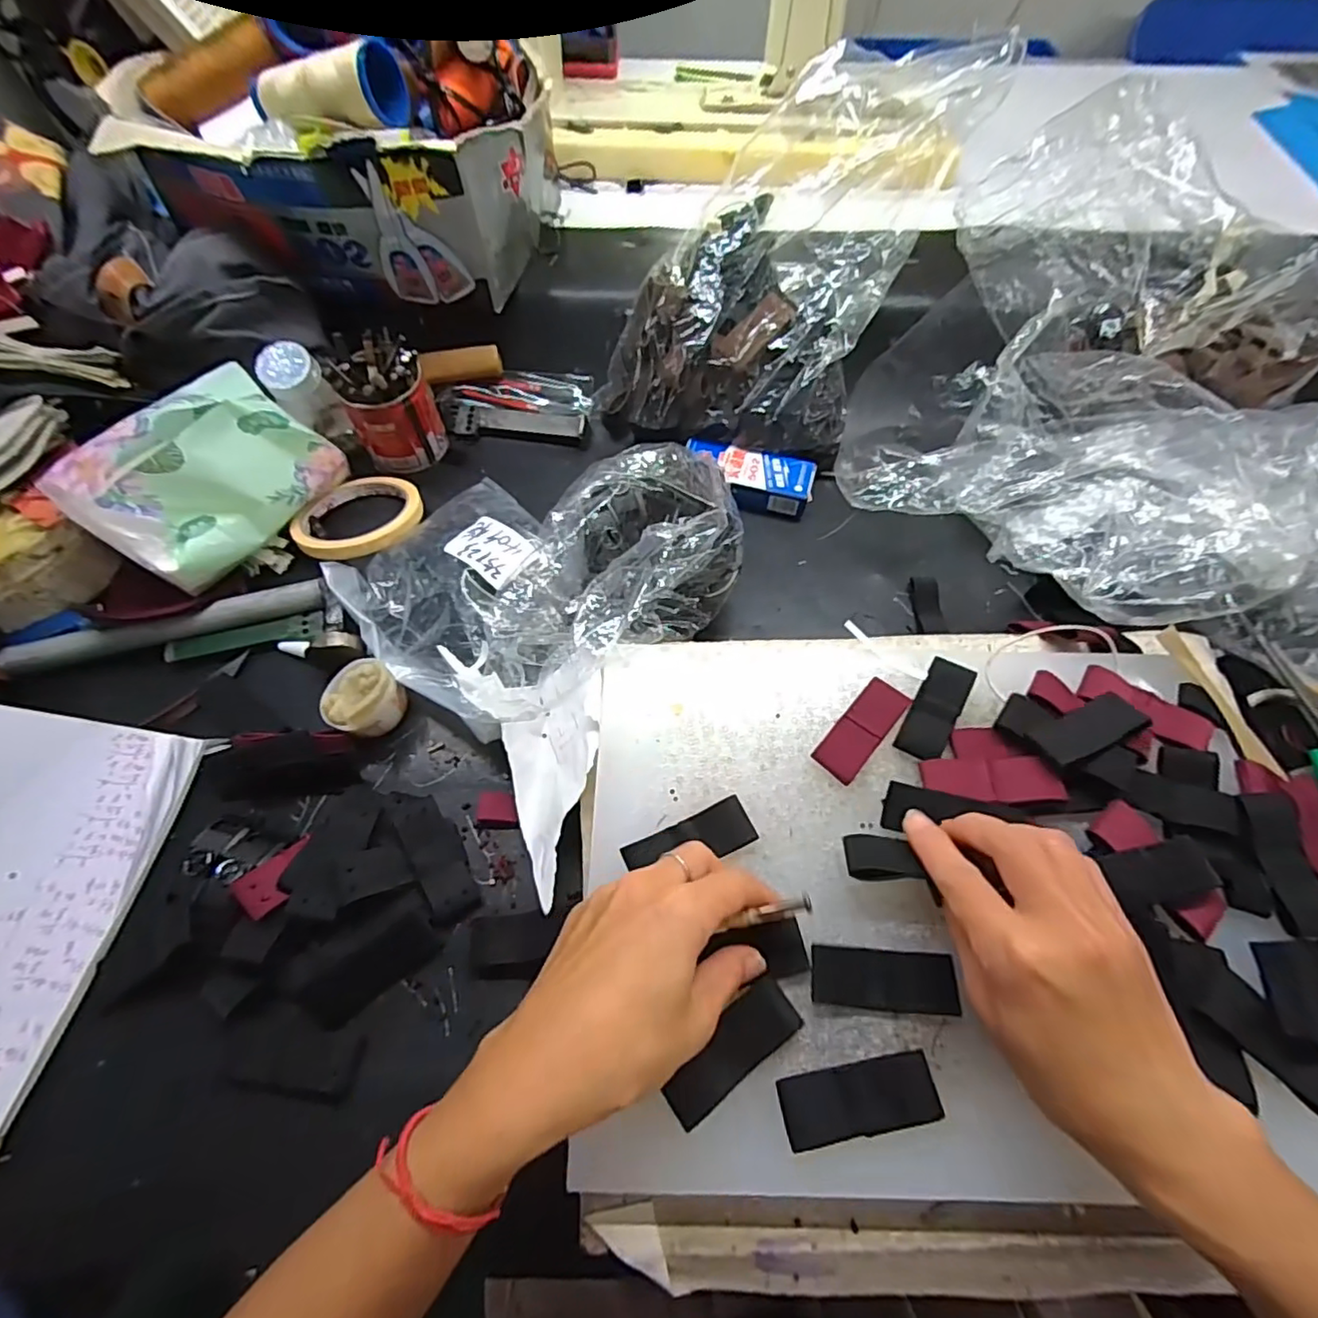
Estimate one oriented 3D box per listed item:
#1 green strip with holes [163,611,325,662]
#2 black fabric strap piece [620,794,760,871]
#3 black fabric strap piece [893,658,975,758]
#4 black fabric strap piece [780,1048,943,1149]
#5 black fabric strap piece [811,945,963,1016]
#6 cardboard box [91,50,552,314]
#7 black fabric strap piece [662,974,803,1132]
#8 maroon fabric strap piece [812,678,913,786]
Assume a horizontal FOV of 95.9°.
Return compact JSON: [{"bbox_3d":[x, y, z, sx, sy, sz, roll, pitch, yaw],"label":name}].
[{"bbox_3d":[-0.284,-0.016,0.411,0.099,0.010,0.020,-11,63,-5],"label":"green strip with holes"},{"bbox_3d":[0.016,0.094,0.305,0.067,0.004,0.026,-21,50,-13],"label":"black fabric strap piece"},{"bbox_3d":[0.159,0.028,0.341,0.025,0.007,0.065,30,66,15],"label":"black fabric strap piece"},{"bbox_3d":[0.086,0.189,0.256,0.066,0.004,0.025,-11,58,-3],"label":"black fabric strap piece"},{"bbox_3d":[0.104,0.148,0.275,0.064,0.004,0.024,2,60,5],"label":"black fabric strap piece"},{"bbox_3d":[-0.227,-0.358,0.464,0.271,0.128,0.172,0,62,1],"label":"cardboard box"},{"bbox_3d":[0.032,0.172,0.263,0.065,0.006,0.024,-33,67,-16],"label":"black fabric strap piece"},{"bbox_3d":[0.115,0.040,0.336,0.024,0.007,0.066,39,69,19],"label":"maroon fabric strap piece"}]

